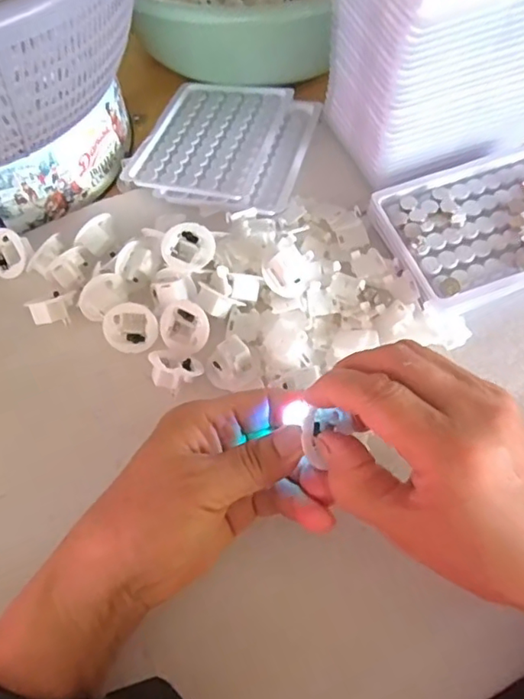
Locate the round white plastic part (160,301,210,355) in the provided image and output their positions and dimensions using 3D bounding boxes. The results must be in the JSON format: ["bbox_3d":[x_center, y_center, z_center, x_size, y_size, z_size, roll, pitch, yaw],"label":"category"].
[{"bbox_3d":[-0.045,-0.014,0.341,0.032,0.016,0.032,3,99,22],"label":"round white plastic part"}]

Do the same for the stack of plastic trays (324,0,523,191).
[{"bbox_3d":[0.122,-0.198,0.355,0.127,0.127,0.094,-21,66,-9],"label":"stack of plastic trays"}]

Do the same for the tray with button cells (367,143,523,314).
[{"bbox_3d":[0.146,-0.085,0.361,0.129,0.018,0.107,-19,66,-8],"label":"tray with button cells"}]

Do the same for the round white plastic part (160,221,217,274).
[{"bbox_3d":[-0.046,-0.064,0.350,0.032,0.010,0.031,0,65,1],"label":"round white plastic part"}]

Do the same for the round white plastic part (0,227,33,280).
[{"bbox_3d":[-0.171,-0.065,0.376,0.029,0.013,0.033,-34,96,18],"label":"round white plastic part"}]

